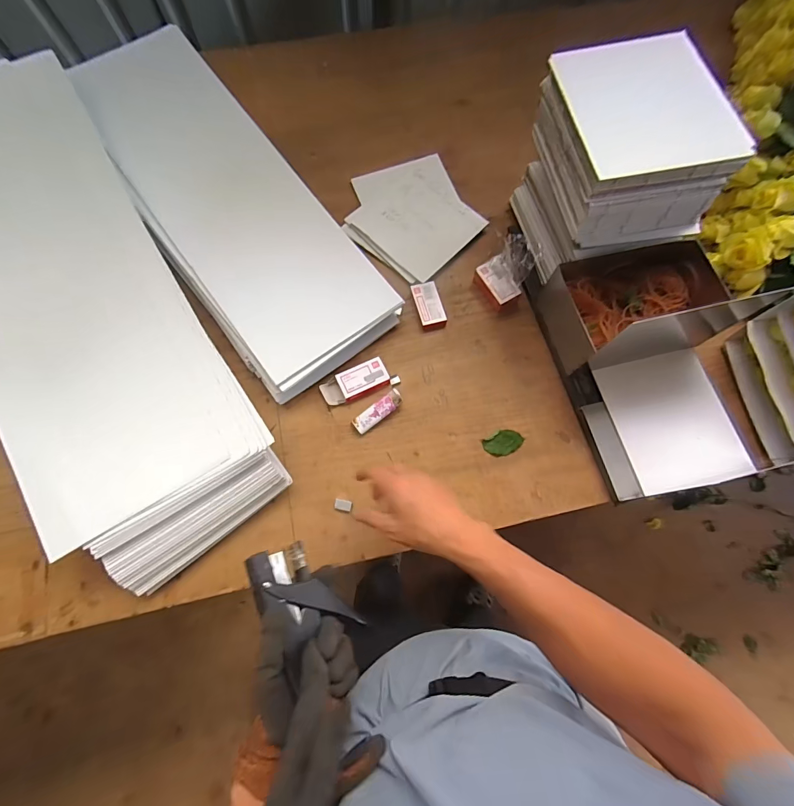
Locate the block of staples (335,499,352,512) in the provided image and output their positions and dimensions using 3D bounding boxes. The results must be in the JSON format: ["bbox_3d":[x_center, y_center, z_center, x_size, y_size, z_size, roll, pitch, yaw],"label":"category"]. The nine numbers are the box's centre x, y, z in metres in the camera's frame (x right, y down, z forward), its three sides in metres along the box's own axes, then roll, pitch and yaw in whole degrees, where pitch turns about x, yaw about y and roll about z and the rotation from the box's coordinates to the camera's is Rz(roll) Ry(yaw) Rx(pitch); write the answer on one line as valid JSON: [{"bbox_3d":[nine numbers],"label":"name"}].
[{"bbox_3d":[-0.069,0.132,0.502,0.021,0.006,0.014,12,75,3],"label":"block of staples"}]

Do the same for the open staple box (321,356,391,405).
[{"bbox_3d":[-0.059,-0.029,0.542,0.093,0.014,0.042,-25,76,-6],"label":"open staple box"}]

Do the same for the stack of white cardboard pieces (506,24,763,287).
[{"bbox_3d":[0.272,-0.286,0.513,0.183,0.216,0.189,-12,75,-3],"label":"stack of white cardboard pieces"}]

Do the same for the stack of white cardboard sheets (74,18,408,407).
[{"bbox_3d":[-0.251,-0.294,0.575,0.217,0.073,0.579,-37,78,-9],"label":"stack of white cardboard sheets"}]

